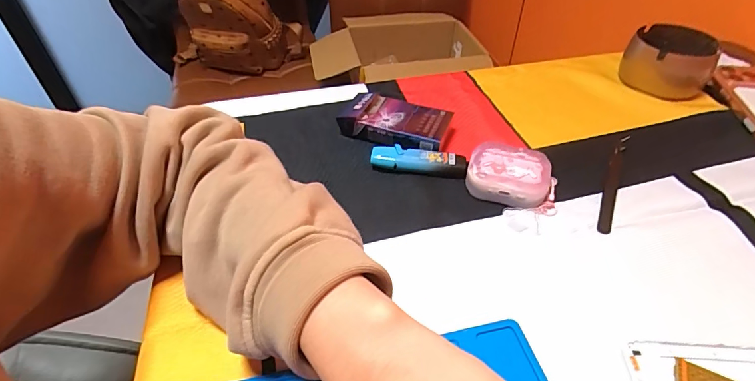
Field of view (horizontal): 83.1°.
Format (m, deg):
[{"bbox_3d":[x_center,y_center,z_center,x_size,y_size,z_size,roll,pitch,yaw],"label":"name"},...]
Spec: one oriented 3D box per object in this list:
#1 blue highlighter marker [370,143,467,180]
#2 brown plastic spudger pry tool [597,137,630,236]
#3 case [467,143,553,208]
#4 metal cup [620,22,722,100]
[{"bbox_3d":[0.036,-0.026,0.378,0.083,0.016,0.022,5,44,5],"label":"blue highlighter marker"},{"bbox_3d":[0.199,-0.010,0.360,0.011,0.010,0.124,19,47,19],"label":"brown plastic spudger pry tool"},{"bbox_3d":[0.108,-0.012,0.354,0.064,0.027,0.047,13,46,14],"label":"case"},{"bbox_3d":[0.329,-0.148,0.480,0.086,0.047,0.084,0,44,0],"label":"metal cup"}]

